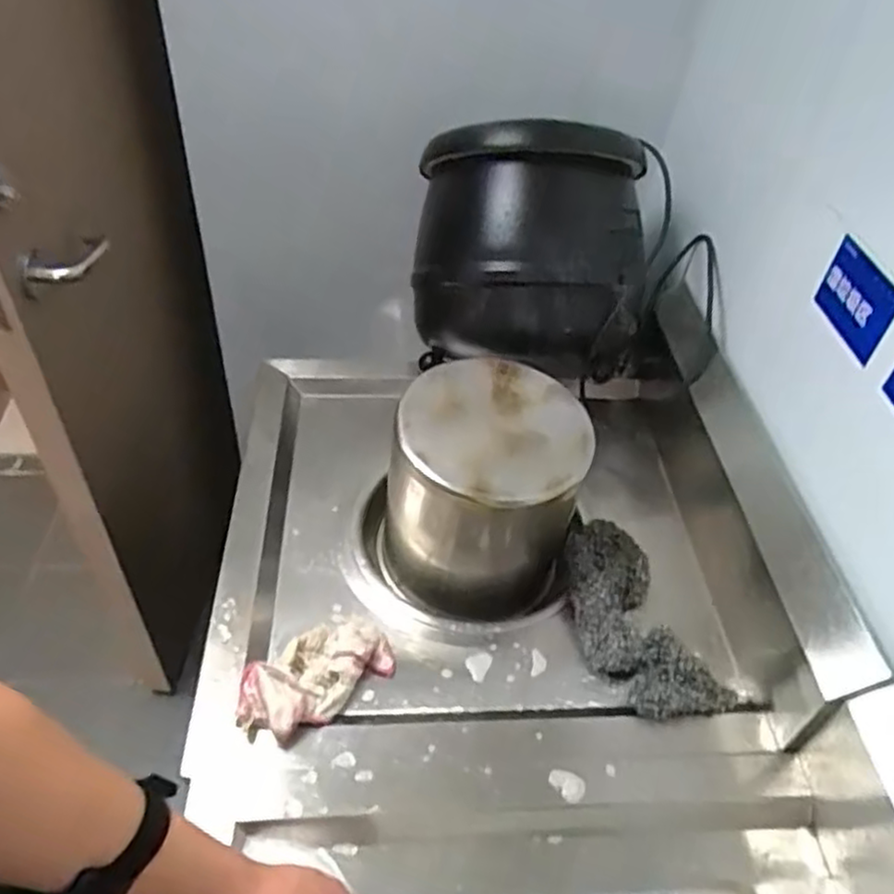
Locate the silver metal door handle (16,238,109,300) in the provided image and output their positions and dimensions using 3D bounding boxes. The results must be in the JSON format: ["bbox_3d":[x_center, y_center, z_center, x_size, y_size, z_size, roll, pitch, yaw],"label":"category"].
[{"bbox_3d":[-0.447,-0.217,0.847,0.042,0.039,0.120,24,48,18],"label":"silver metal door handle"}]

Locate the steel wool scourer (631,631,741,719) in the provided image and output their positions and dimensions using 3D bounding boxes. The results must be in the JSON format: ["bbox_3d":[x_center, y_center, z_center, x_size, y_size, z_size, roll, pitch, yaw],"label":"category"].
[{"bbox_3d":[0.236,0.235,0.717,0.096,0.019,0.083,19,46,13],"label":"steel wool scourer"}]

